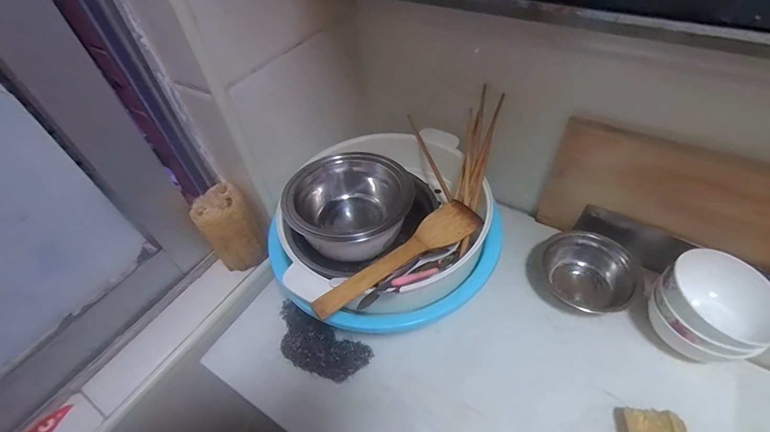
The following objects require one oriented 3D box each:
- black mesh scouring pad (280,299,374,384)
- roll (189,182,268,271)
[{"bbox_3d":[-0.097,0.171,0.520,0.145,0.044,0.066,20,54,21],"label":"black mesh scouring pad"},{"bbox_3d":[-0.235,0.026,0.595,0.074,0.134,0.067,-33,54,-21],"label":"roll"}]

